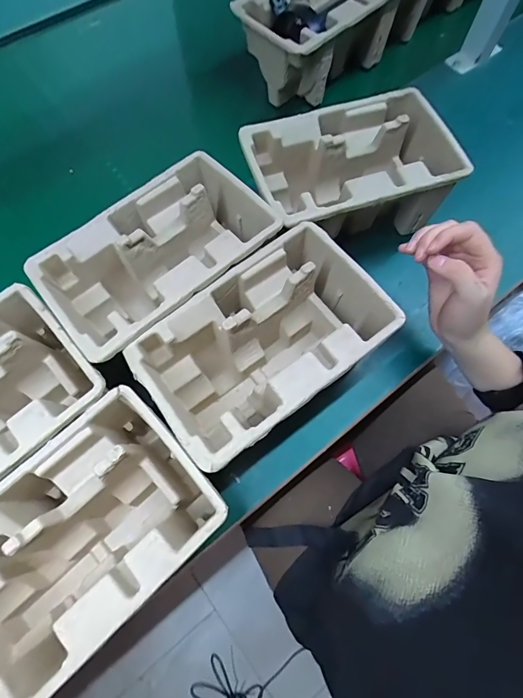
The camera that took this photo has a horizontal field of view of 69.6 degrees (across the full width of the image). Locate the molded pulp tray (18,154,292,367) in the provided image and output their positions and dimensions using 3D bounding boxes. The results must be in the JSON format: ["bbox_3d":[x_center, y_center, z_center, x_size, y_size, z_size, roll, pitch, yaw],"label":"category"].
[{"bbox_3d":[-0.105,-0.087,0.402,0.221,0.094,0.134,-39,75,-13],"label":"molded pulp tray"}]

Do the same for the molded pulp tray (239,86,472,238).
[{"bbox_3d":[0.096,-0.199,0.446,0.211,0.093,0.133,-16,71,-6],"label":"molded pulp tray"}]

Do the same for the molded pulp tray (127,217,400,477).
[{"bbox_3d":[0.001,0.003,0.388,0.223,0.110,0.142,-37,75,-13],"label":"molded pulp tray"}]

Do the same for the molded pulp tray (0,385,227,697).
[{"bbox_3d":[-0.152,0.165,0.328,0.222,0.110,0.143,-43,76,-14],"label":"molded pulp tray"}]

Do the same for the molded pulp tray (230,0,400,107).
[{"bbox_3d":[0.082,-0.455,0.541,0.205,0.107,0.145,-41,76,-14],"label":"molded pulp tray"}]

